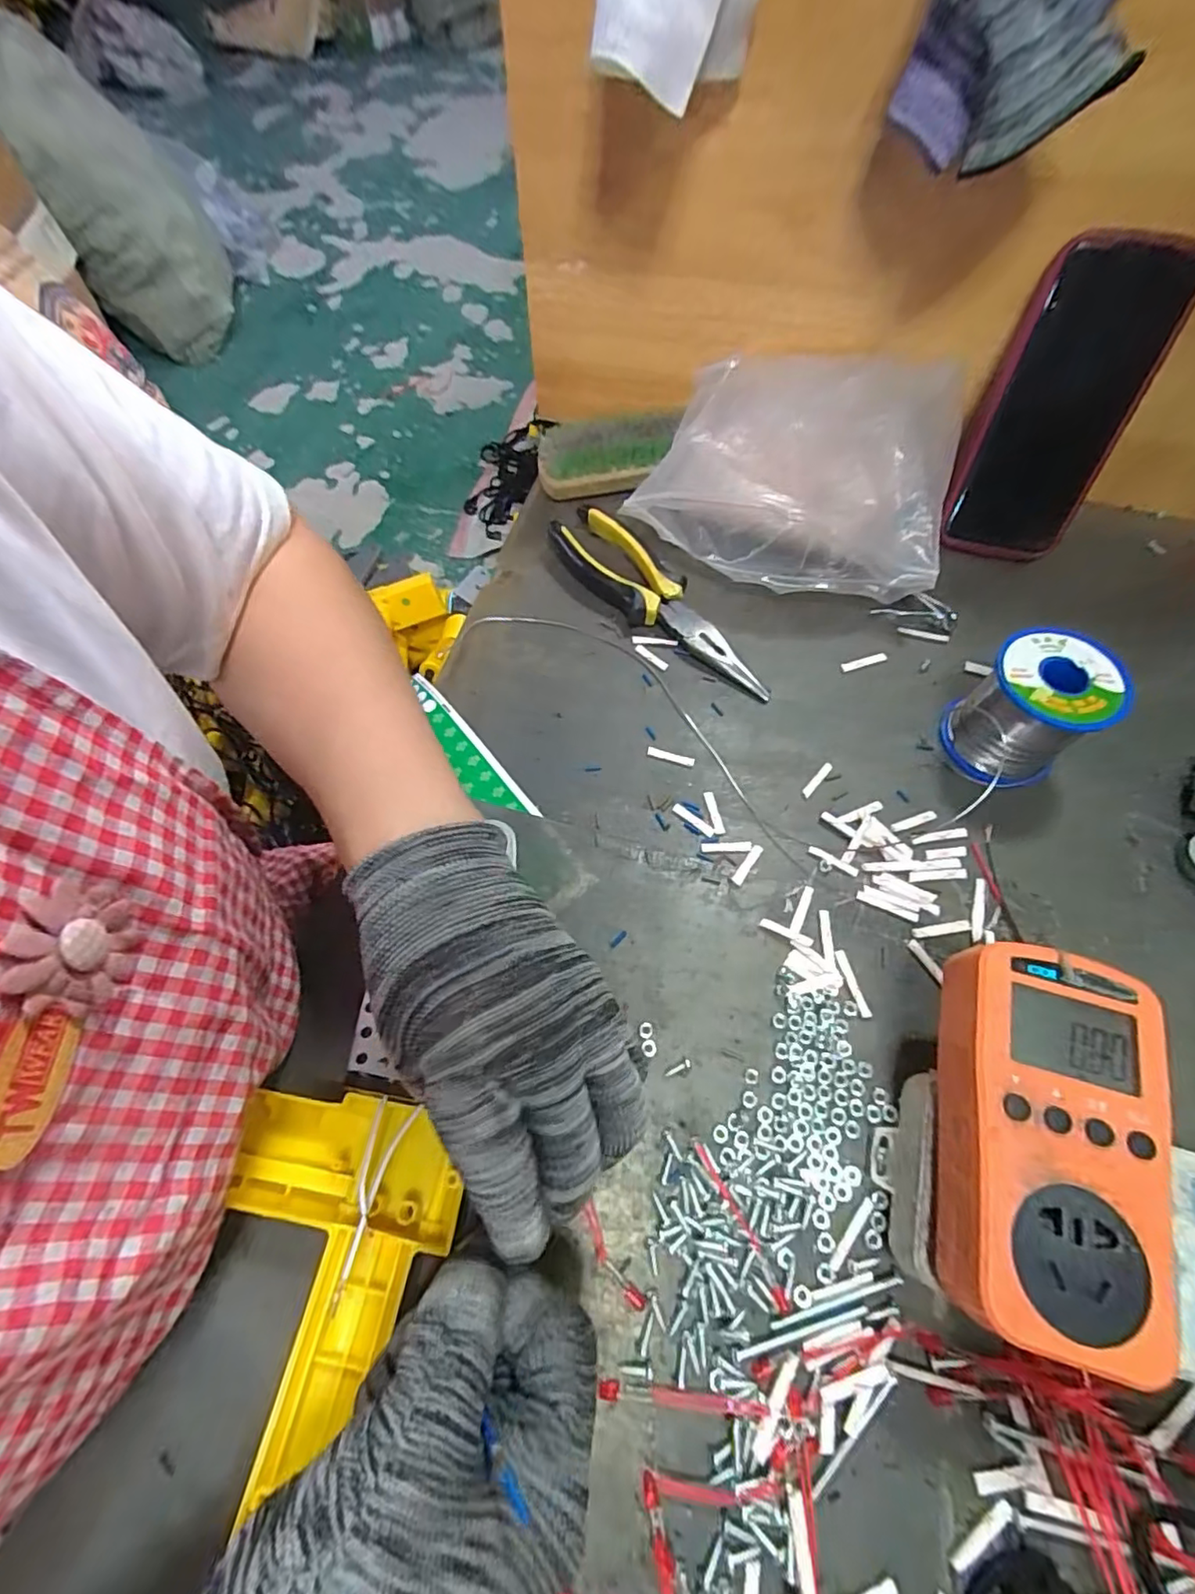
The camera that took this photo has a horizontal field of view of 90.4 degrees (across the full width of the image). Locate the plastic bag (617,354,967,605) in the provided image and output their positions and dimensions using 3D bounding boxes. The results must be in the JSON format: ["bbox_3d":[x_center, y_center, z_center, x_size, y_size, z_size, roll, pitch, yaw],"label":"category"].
[{"bbox_3d":[0.138,-0.225,0.417,0.203,0.089,0.142,15,64,8],"label":"plastic bag"}]

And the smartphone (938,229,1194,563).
[{"bbox_3d":[0.301,-0.253,0.394,0.085,0.174,0.017,22,38,17],"label":"smartphone"}]

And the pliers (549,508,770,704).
[{"bbox_3d":[0.042,-0.135,0.405,0.044,0.025,0.193,-39,69,-18],"label":"pliers"}]

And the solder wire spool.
[{"bbox_3d":[0.246,-0.050,0.339,0.067,0.061,0.061,0,63,0],"label":"solder wire spool"}]

